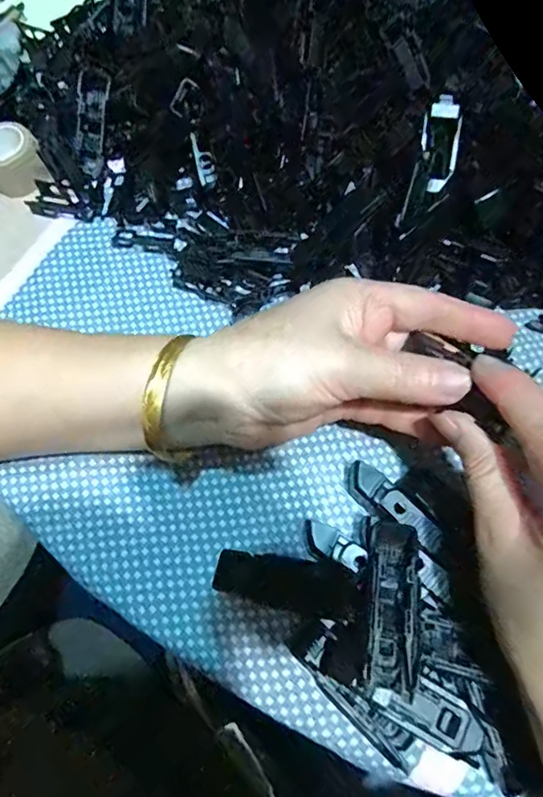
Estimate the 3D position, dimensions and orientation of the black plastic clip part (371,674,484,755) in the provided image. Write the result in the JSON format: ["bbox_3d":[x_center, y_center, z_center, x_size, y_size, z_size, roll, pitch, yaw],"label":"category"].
[{"bbox_3d":[0.063,0.125,0.200,0.044,0.005,0.020,26,70,8],"label":"black plastic clip part"}]

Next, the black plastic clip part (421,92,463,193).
[{"bbox_3d":[0.093,-0.139,0.275,0.020,0.004,0.048,2,100,0],"label":"black plastic clip part"}]

